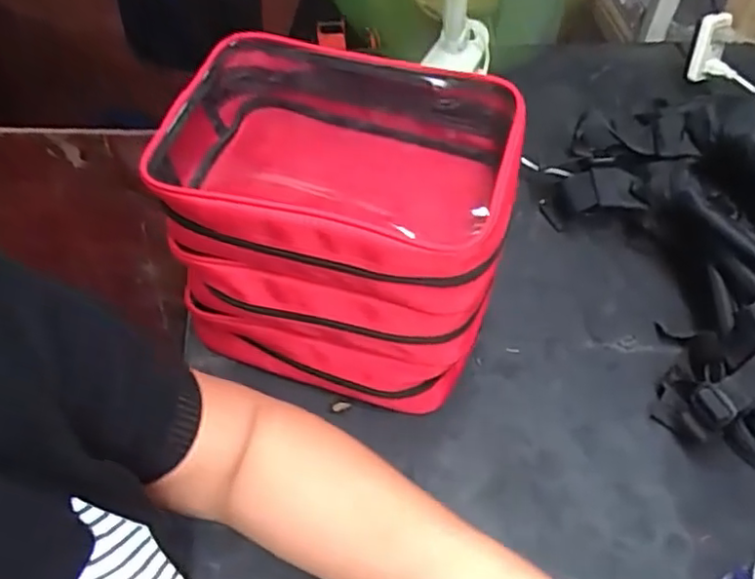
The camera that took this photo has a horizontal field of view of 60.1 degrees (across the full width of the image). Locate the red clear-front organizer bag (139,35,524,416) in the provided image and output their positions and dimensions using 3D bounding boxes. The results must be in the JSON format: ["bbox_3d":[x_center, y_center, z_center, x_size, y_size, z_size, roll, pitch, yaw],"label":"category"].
[{"bbox_3d":[-0.031,-0.040,0.526,0.246,0.240,0.163,15,50,10],"label":"red clear-front organizer bag"}]

